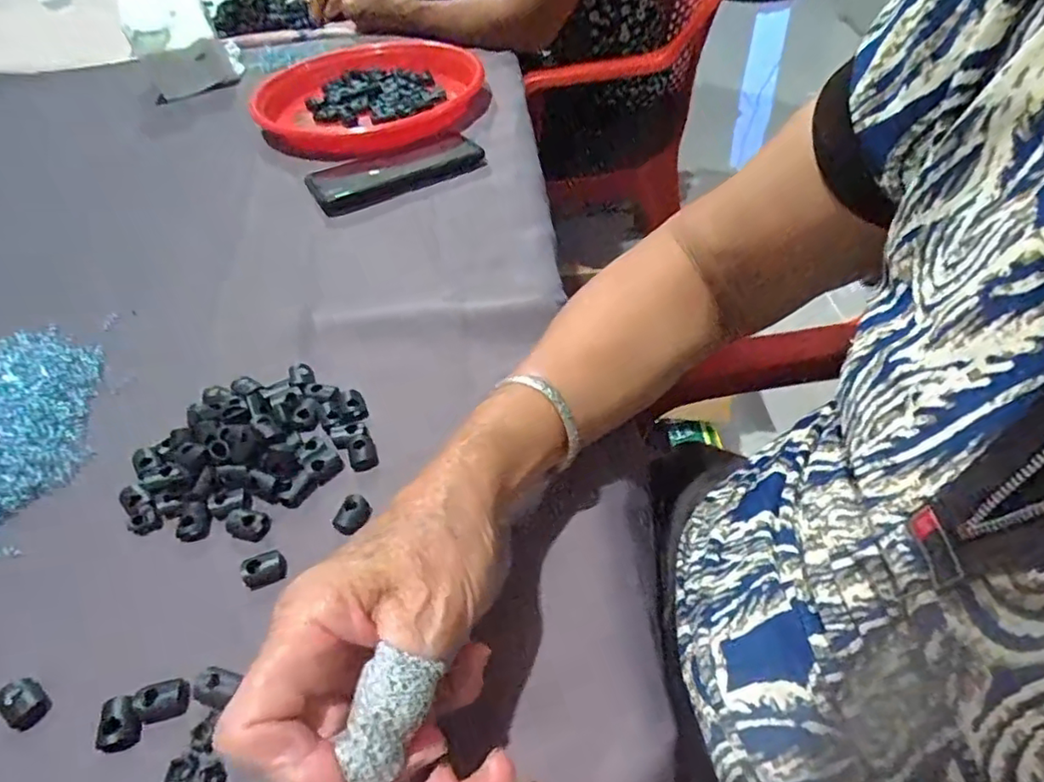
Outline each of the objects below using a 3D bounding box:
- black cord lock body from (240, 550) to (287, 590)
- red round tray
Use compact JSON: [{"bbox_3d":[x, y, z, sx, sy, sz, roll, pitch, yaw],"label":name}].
[{"bbox_3d":[-0.132,0.092,0.319,0.022,0.010,0.015,-28,50,-18],"label":"black cord lock body"},{"bbox_3d":[-0.164,-0.327,0.683,0.240,0.026,0.249,-3,47,3],"label":"red round tray"}]

